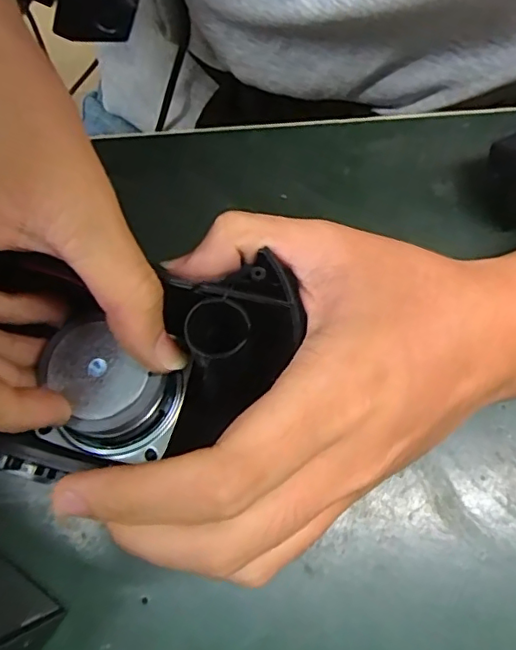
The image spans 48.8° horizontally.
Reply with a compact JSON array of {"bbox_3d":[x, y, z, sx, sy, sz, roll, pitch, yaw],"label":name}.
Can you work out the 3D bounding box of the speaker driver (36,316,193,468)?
[{"bbox_3d":[-0.053,0.024,0.203,0.046,0.025,0.044,13,74,6],"label":"speaker driver"}]

